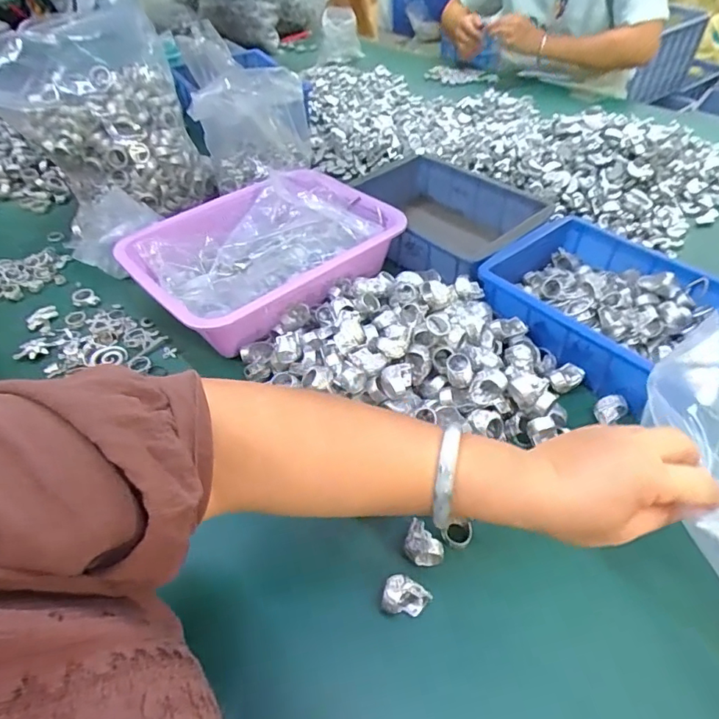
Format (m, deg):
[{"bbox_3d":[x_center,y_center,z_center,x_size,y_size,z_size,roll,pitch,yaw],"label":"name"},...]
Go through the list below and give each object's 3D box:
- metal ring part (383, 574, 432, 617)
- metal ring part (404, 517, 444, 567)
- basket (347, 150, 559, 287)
[{"bbox_3d":[0.034,0.175,0.369,0.035,0.023,0.022,-4,46,-2],"label":"metal ring part"},{"bbox_3d":[0.048,0.145,0.390,0.026,0.023,0.032,-13,47,-11],"label":"metal ring part"},{"bbox_3d":[0.110,-0.188,0.690,0.185,0.070,0.245,-36,55,-28],"label":"basket"}]

